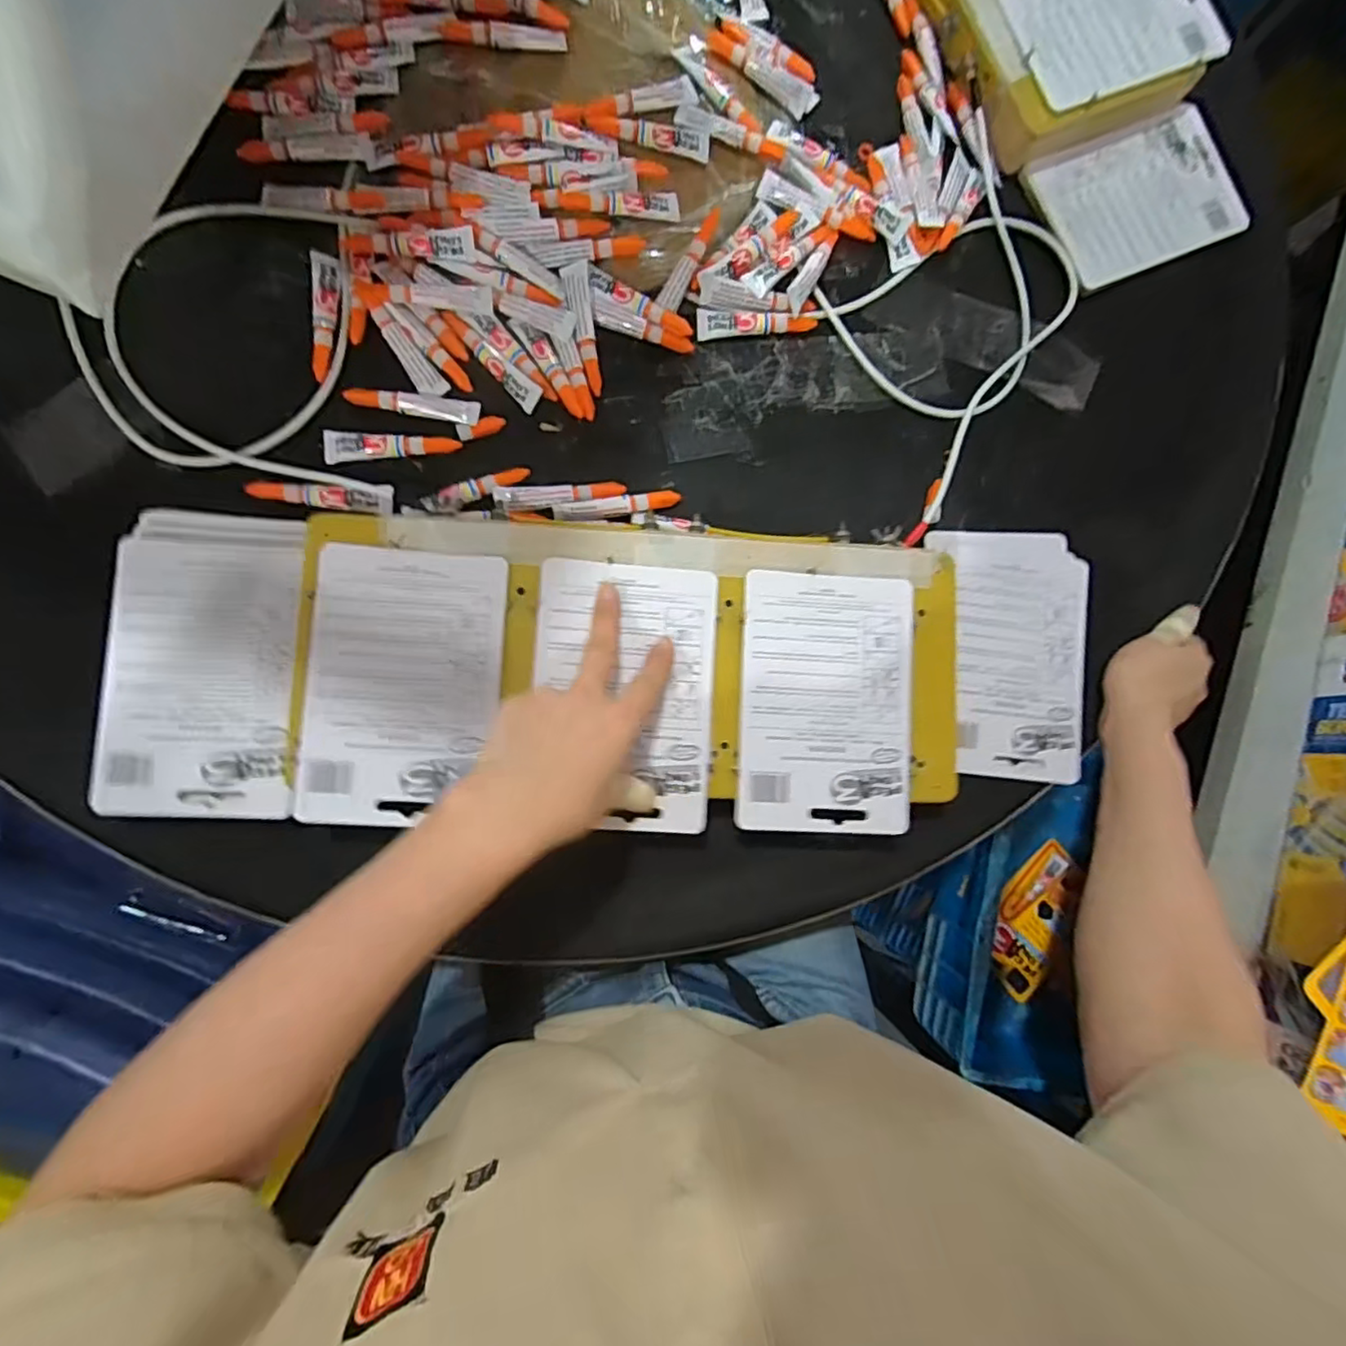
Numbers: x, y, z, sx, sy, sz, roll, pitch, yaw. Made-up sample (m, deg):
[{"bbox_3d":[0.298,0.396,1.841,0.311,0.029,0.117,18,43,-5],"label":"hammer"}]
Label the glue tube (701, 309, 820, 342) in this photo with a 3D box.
[{"bbox_3d":[0.061,-0.252,0.472,0.087,0.011,0.017,-5,86,-7],"label":"glue tube"}]

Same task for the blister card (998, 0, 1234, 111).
[{"bbox_3d":[0.335,-0.500,0.496,0.166,0.010,0.116,-23,88,-8],"label":"blister card"}]

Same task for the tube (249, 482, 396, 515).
[{"bbox_3d":[-0.228,-0.114,0.423,0.089,0.006,0.018,0,85,-7],"label":"tube"}]

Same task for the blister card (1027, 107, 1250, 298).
[{"bbox_3d":[0.374,-0.380,0.519,0.170,0.006,0.111,-25,89,-8],"label":"blister card"}]

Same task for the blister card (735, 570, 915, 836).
[{"bbox_3d":[0.099,0.018,0.418,0.111,0.005,0.163,4,85,-6],"label":"blister card"}]

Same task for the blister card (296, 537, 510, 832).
[{"bbox_3d":[-0.160,0.007,0.389,0.111,0.004,0.161,3,85,-6],"label":"blister card"}]

